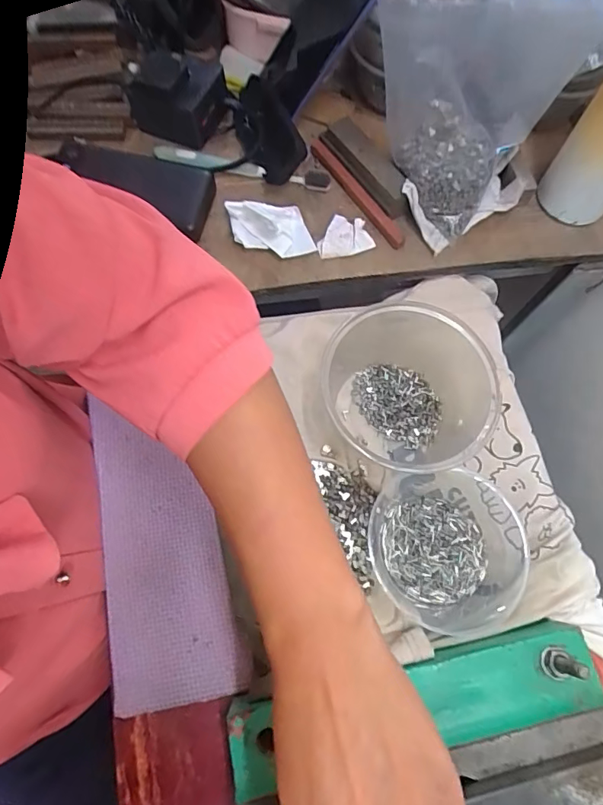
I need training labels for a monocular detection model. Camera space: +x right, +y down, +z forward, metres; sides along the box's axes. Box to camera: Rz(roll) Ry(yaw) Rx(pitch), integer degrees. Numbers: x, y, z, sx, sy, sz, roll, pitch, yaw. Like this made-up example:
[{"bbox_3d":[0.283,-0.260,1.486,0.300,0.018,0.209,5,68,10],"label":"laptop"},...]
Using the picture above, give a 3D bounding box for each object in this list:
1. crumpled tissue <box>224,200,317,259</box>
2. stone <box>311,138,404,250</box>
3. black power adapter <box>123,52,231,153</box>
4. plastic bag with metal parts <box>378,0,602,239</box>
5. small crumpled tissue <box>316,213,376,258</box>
[{"bbox_3d":[-0.028,-0.161,0.442,0.077,0.027,0.050,-5,71,-3],"label":"crumpled tissue"},{"bbox_3d":[0.055,-0.208,0.465,0.015,0.013,0.146,-32,75,-11],"label":"stone"},{"bbox_3d":[-0.123,-0.311,0.476,0.085,0.054,0.070,19,72,5],"label":"black power adapter"},{"bbox_3d":[0.153,-0.275,0.406,0.151,0.153,0.131,-39,76,-13],"label":"plastic bag with metal parts"},{"bbox_3d":[0.040,-0.160,0.453,0.052,0.012,0.038,-13,72,-6],"label":"small crumpled tissue"}]

